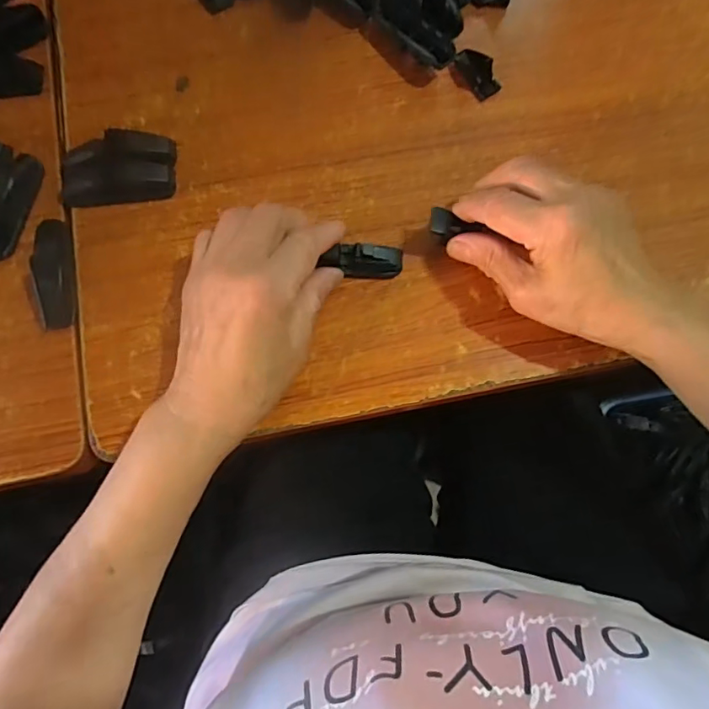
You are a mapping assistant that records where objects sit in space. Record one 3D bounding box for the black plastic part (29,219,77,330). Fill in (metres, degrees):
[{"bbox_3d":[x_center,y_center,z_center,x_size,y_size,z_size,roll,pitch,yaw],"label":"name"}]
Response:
[{"bbox_3d":[-0.194,-0.055,0.343,0.018,0.020,0.076,-10,77,-3],"label":"black plastic part"}]

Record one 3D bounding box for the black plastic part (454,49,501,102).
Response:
[{"bbox_3d":[0.091,-0.209,0.390,0.021,0.011,0.041,-26,78,-7],"label":"black plastic part"}]

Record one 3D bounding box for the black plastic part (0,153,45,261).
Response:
[{"bbox_3d":[-0.233,-0.102,0.355,0.020,0.022,0.077,12,77,2],"label":"black plastic part"}]

